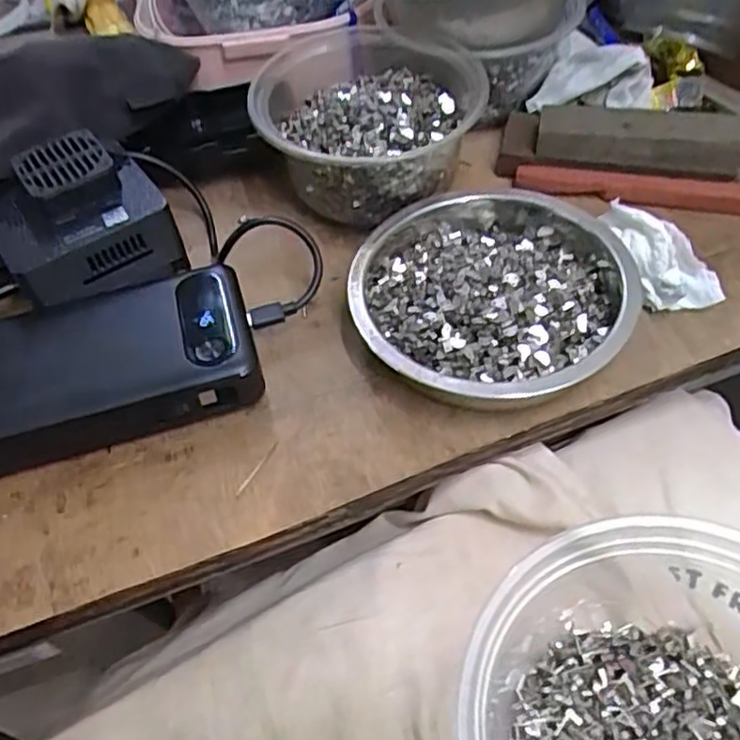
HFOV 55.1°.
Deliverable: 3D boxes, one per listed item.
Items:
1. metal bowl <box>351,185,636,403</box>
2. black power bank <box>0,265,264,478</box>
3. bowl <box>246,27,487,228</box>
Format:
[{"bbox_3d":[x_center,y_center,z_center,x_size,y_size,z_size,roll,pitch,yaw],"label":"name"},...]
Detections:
[{"bbox_3d":[0.055,-0.035,0.321,0.117,0.035,0.125,-3,52,3],"label":"metal bowl"},{"bbox_3d":[-0.130,0.003,0.314,0.156,0.029,0.071,-16,52,-7],"label":"black power bank"},{"bbox_3d":[0.000,-0.124,0.371,0.110,0.055,0.109,-3,52,3],"label":"bowl"}]

